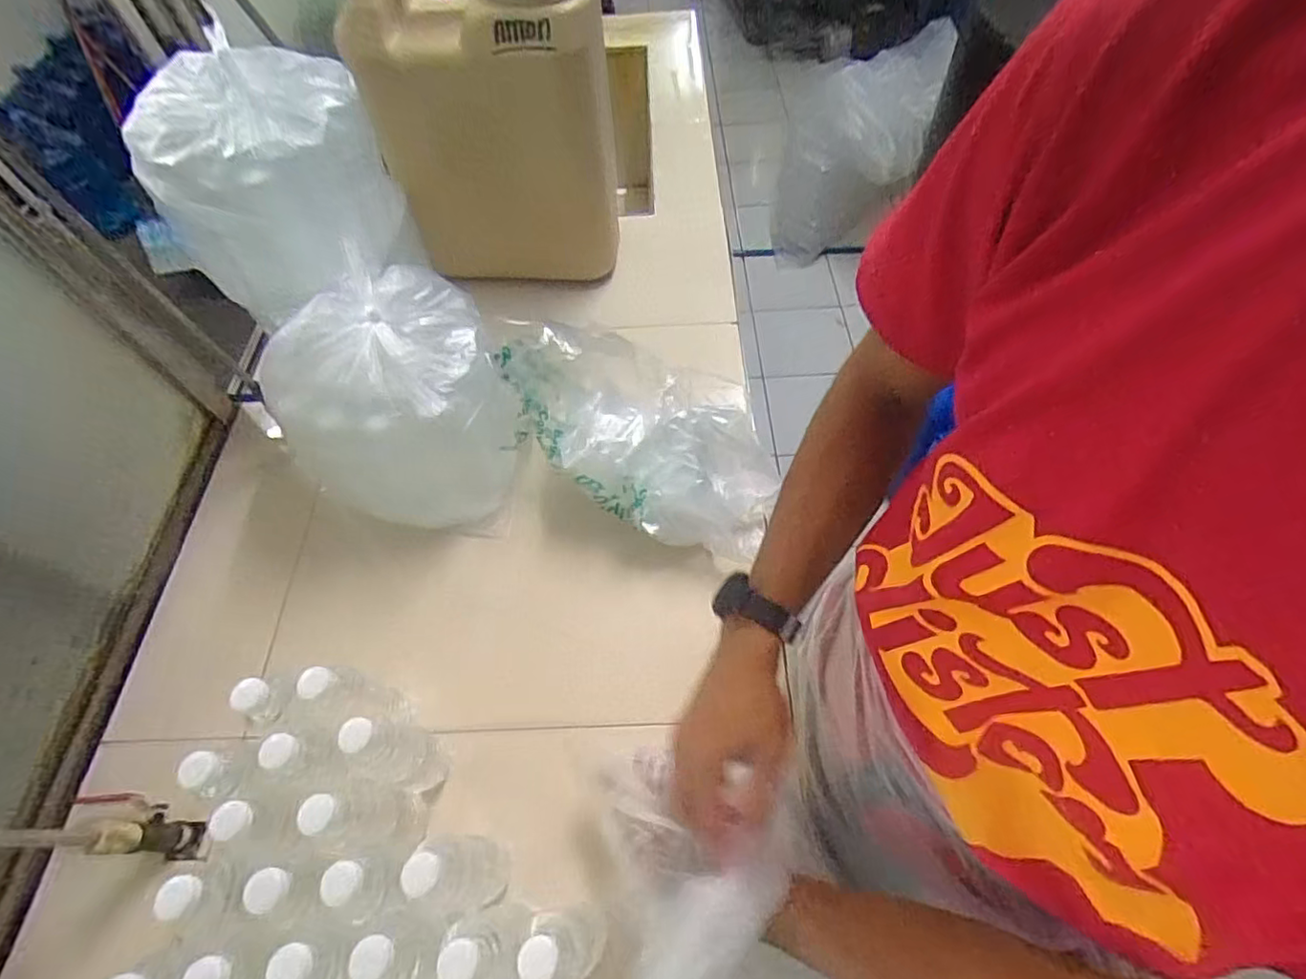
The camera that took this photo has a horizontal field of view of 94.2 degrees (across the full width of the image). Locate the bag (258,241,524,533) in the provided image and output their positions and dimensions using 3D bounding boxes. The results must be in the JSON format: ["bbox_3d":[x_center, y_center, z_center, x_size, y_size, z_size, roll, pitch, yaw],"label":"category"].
[{"bbox_3d":[-0.291,-0.111,0.739,0.226,0.246,0.233,4,59,6],"label":"bag"}]

